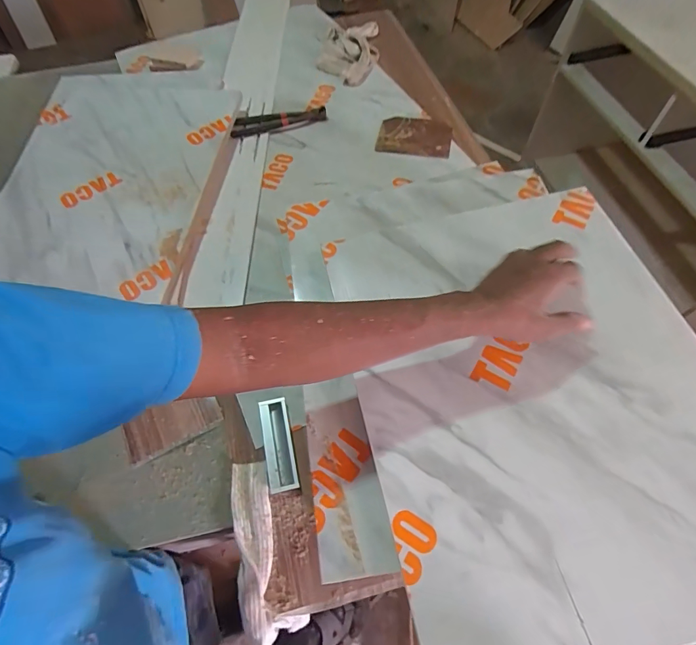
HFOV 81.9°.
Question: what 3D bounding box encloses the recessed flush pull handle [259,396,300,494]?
[{"bbox_3d":[-0.099,0.170,0.564,0.038,0.016,0.128,-13,61,-5],"label":"recessed flush pull handle"}]

